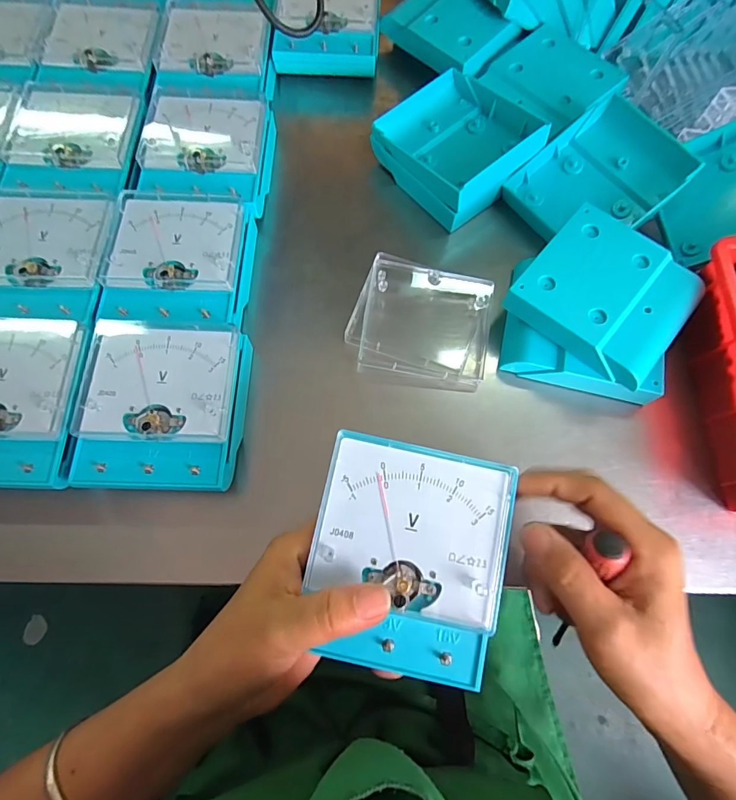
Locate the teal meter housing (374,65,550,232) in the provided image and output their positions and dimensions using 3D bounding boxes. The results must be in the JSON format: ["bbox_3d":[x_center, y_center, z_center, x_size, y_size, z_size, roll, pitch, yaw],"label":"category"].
[{"bbox_3d":[0.081,-0.229,0.388,0.127,0.040,0.118,-40,77,-11],"label":"teal meter housing"}]

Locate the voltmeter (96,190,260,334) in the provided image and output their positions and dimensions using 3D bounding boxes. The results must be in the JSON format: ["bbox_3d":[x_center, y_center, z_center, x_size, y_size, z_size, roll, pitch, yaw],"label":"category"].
[{"bbox_3d":[-0.147,-0.106,0.350,0.100,0.045,0.114,3,73,1],"label":"voltmeter"}]

